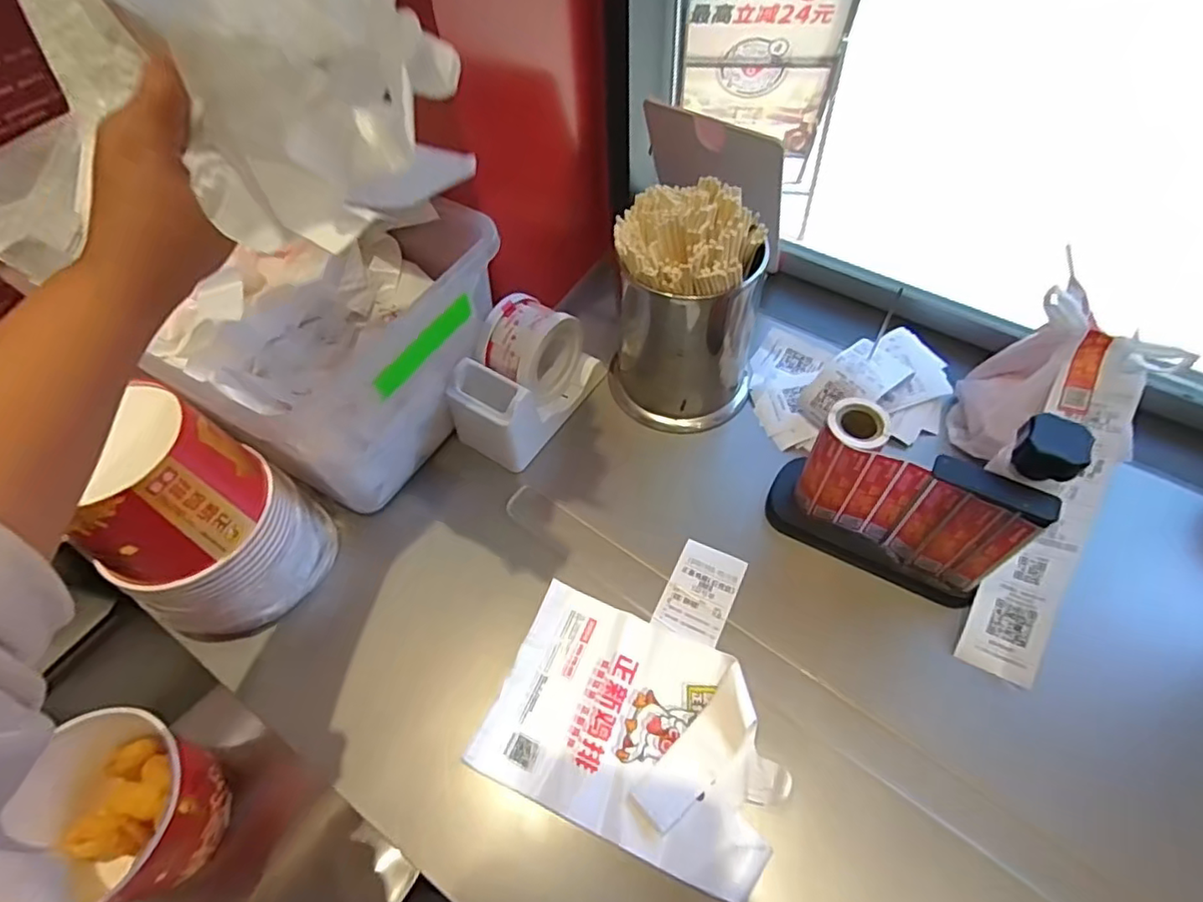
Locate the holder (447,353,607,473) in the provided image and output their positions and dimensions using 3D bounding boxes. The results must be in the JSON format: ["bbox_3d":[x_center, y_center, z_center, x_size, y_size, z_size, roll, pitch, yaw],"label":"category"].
[{"bbox_3d":[-0.075,-0.071,0.598,0.088,0.086,0.153,28,63,19],"label":"holder"}]

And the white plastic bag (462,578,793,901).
[{"bbox_3d":[0.026,0.201,0.449,0.206,0.028,0.149,19,60,15],"label":"white plastic bag"}]

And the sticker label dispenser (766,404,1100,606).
[{"bbox_3d":[0.229,0.028,0.462,0.165,0.168,0.068,22,61,16],"label":"sticker label dispenser"}]

